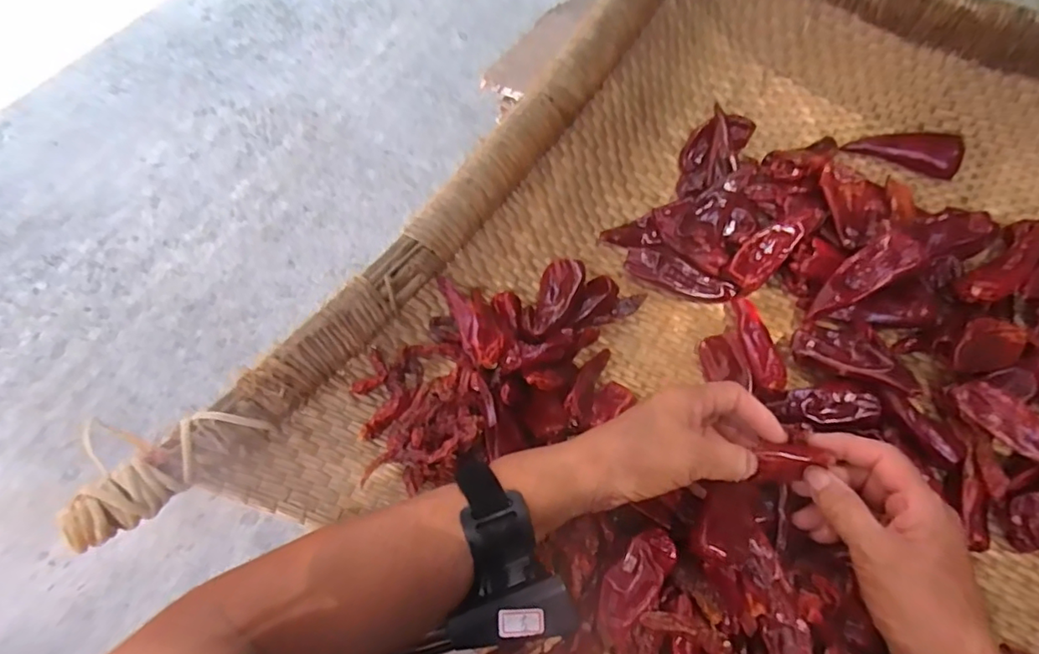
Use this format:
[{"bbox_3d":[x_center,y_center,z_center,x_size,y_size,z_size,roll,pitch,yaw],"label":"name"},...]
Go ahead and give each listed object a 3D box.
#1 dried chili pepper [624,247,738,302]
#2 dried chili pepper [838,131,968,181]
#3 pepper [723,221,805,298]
[{"bbox_3d":[0.137,-0.042,0.486,0.092,0.021,0.026,21,60,12],"label":"dried chili pepper"},{"bbox_3d":[0.341,-0.158,0.499,0.085,0.030,0.027,19,60,11],"label":"dried chili pepper"},{"bbox_3d":[0.203,-0.061,0.473,0.074,0.010,0.032,-44,67,-5],"label":"pepper"}]

